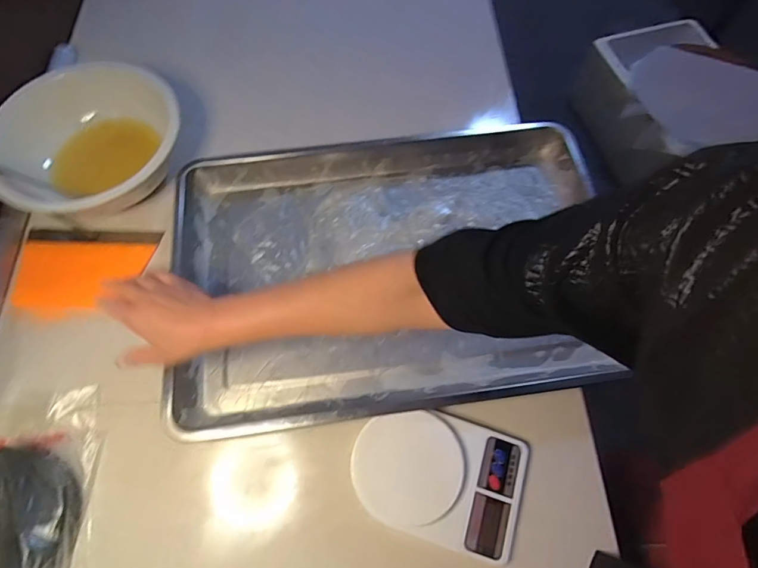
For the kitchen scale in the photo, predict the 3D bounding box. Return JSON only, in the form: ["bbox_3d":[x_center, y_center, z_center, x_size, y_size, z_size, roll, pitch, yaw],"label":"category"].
[{"bbox_3d":[0.069,0.220,0.468,0.194,0.042,0.130,16,69,7],"label":"kitchen scale"}]

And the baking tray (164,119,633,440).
[{"bbox_3d":[0.020,-0.042,0.571,0.595,0.051,0.420,-7,70,-4],"label":"baking tray"}]

